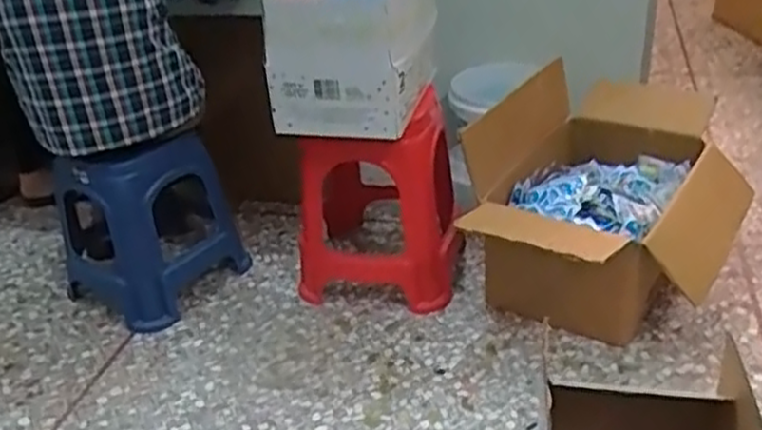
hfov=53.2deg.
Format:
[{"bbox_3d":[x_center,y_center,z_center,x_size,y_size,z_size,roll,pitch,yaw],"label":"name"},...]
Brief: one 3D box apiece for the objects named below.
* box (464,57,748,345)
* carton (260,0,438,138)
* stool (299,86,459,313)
[{"bbox_3d":[0.503,-0.013,1.710,0.515,0.429,0.648,15,36,30],"label":"box"},{"bbox_3d":[-0.048,-0.386,1.636,0.311,0.270,0.452,0,31,9],"label":"carton"},{"bbox_3d":[-0.001,-0.064,1.837,0.388,0.452,0.388,6,32,18],"label":"stool"}]

